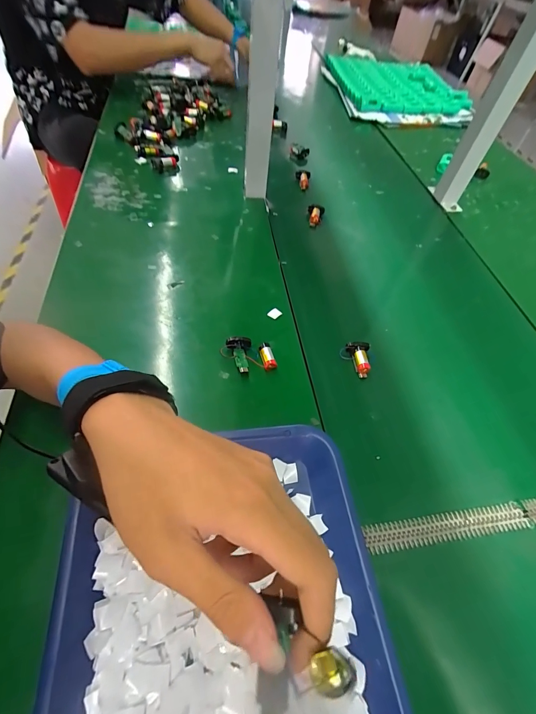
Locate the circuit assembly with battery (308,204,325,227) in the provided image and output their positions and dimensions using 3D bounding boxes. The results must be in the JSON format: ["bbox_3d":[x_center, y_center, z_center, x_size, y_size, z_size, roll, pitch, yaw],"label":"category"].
[{"bbox_3d":[0.095,-0.282,0.664,0.031,0.020,0.047,11,54,3],"label":"circuit assembly with battery"}]

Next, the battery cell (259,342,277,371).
[{"bbox_3d":[-0.001,-0.001,0.438,0.016,0.013,0.035,-11,56,-13],"label":"battery cell"}]

